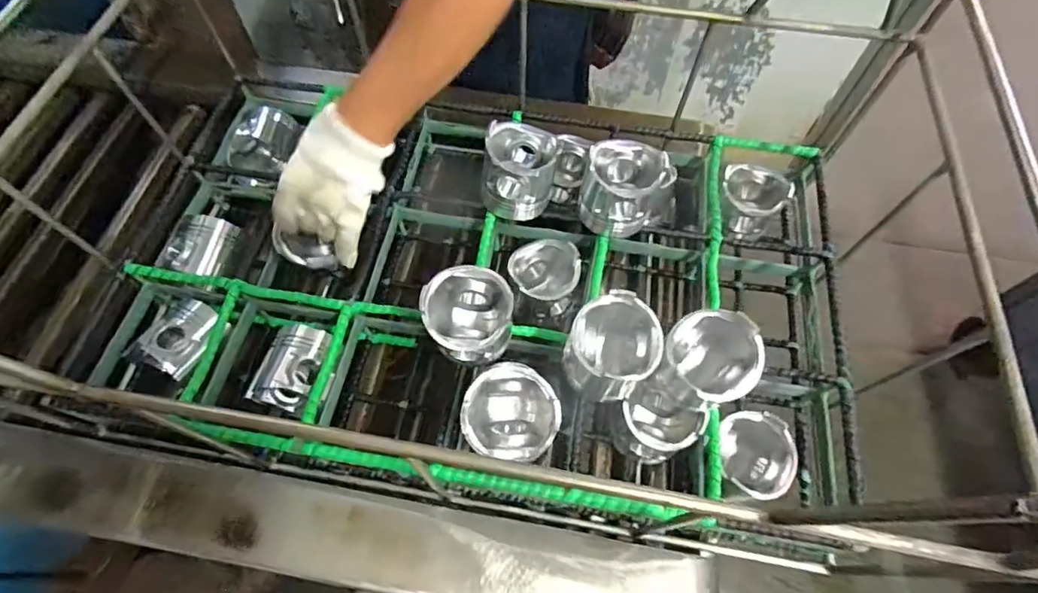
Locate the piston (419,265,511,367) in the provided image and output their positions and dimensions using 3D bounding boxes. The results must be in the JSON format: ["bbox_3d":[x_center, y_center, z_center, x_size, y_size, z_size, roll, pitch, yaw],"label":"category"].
[{"bbox_3d":[-0.048,0.021,0.504,0.082,0.072,0.073,6,62,3],"label":"piston"}]

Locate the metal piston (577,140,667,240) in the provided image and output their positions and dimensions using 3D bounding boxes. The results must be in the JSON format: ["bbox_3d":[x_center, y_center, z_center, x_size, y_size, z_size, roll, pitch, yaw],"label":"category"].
[{"bbox_3d":[0.114,-0.122,0.598,0.084,0.084,0.085,0,62,0],"label":"metal piston"}]

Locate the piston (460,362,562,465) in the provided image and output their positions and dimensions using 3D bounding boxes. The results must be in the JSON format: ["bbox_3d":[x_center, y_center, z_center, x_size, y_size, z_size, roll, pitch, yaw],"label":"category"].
[{"bbox_3d":[-0.006,0.109,0.474,0.080,0.071,0.075,0,62,0],"label":"piston"}]

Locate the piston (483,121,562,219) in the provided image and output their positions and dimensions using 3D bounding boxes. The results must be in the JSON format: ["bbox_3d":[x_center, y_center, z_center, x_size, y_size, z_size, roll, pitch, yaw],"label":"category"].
[{"bbox_3d":[0.001,-0.143,0.606,0.084,0.087,0.082,11,63,6],"label":"piston"}]

